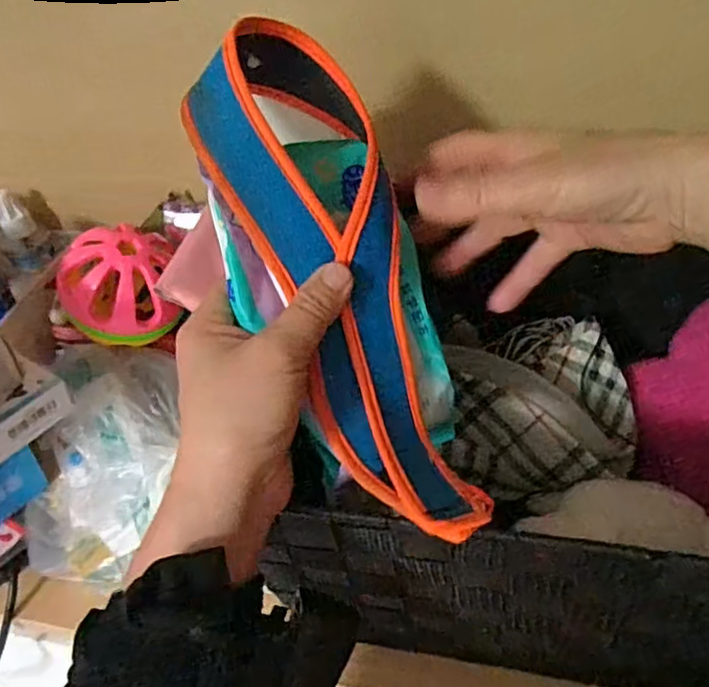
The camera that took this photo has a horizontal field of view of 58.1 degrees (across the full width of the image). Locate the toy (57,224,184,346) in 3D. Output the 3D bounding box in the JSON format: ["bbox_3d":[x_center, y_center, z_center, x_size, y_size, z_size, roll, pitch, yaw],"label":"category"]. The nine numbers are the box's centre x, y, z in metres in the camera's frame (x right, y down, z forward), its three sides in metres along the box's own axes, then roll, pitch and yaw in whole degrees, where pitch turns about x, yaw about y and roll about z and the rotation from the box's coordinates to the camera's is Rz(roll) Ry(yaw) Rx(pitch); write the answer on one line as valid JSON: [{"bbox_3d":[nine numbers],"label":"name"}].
[{"bbox_3d":[-0.180,-0.037,0.497,0.088,0.085,0.082,-23,47,-18],"label":"toy"}]

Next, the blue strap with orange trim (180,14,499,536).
[{"bbox_3d":[0.000,-0.028,0.308,0.095,0.065,0.242,-19,88,-15],"label":"blue strap with orange trim"}]

